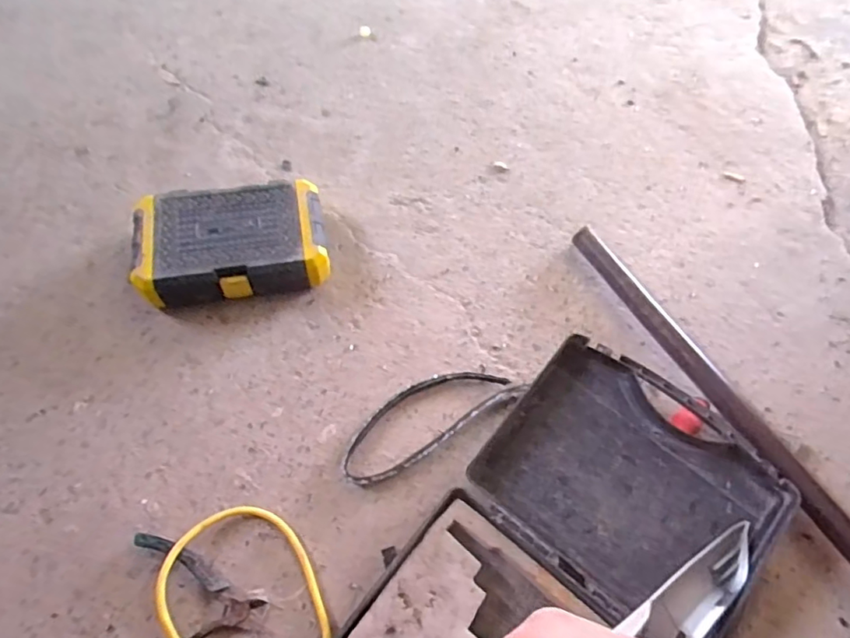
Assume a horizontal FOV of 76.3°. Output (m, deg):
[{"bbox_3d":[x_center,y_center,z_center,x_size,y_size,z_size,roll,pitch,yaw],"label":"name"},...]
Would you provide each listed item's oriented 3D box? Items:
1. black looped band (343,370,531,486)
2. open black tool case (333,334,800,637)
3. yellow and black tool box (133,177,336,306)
[{"bbox_3d":[0.006,0.109,0.647,0.237,0.015,0.087,-30,68,-18],"label":"black looped band"},{"bbox_3d":[0.155,0.254,0.566,0.303,0.077,0.440,40,66,16],"label":"open black tool case"},{"bbox_3d":[-0.254,-0.098,0.724,0.239,0.073,0.156,-11,63,-10],"label":"yellow and black tool box"}]

